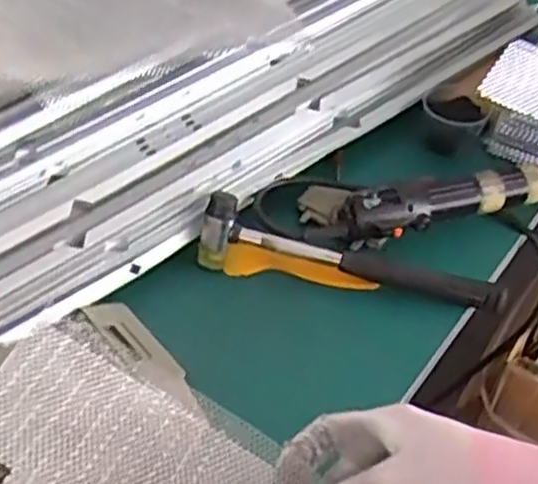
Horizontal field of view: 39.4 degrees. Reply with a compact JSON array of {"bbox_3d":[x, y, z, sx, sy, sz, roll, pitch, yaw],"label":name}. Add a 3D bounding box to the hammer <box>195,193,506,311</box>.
[{"bbox_3d":[0.067,0.010,0.596,0.246,0.053,0.029,10,45,6],"label":"hammer"}]

